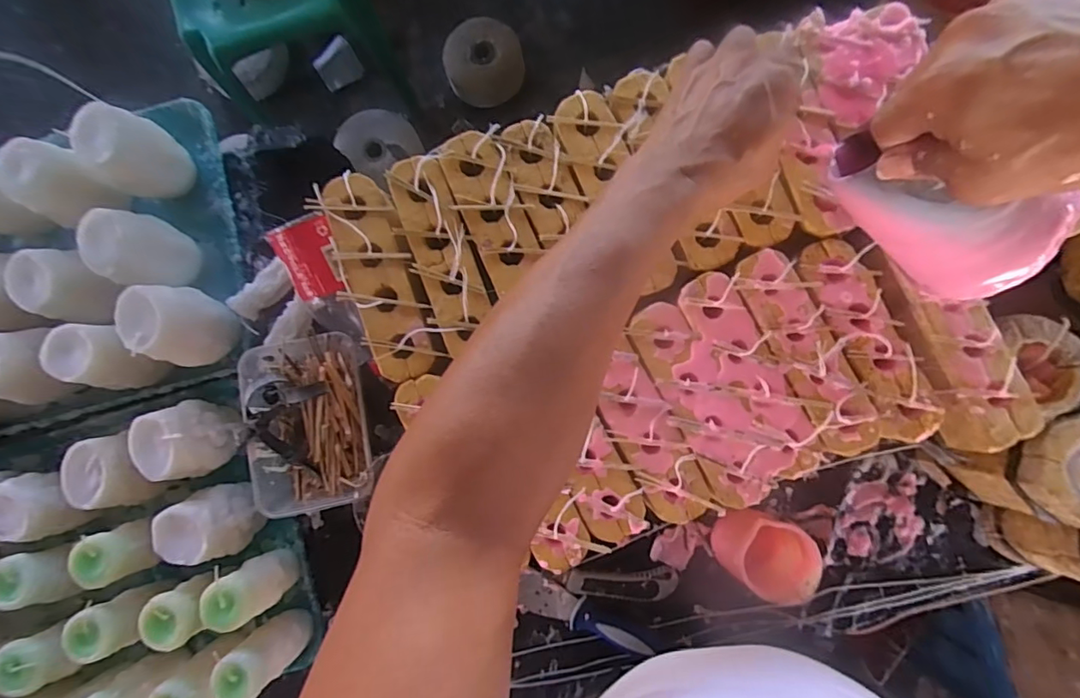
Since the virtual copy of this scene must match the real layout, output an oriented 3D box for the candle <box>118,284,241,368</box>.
[{"bbox_3d":[-0.396,-0.026,0.590,0.065,0.105,0.070,0,87,2],"label":"candle"}]

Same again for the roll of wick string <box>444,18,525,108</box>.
[{"bbox_3d":[-0.142,-0.738,1.392,0.198,0.118,0.185,0,87,2],"label":"roll of wick string"}]

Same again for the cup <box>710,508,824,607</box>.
[{"bbox_3d":[0.230,0.206,0.548,0.075,0.090,0.070,0,87,2],"label":"cup"}]

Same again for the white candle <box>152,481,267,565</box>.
[{"bbox_3d":[-0.365,0.191,0.587,0.069,0.089,0.066,1,87,2],"label":"white candle"}]

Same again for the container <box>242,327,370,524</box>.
[{"bbox_3d":[-0.238,0.079,0.554,0.118,0.050,0.183,-8,86,2],"label":"container"}]

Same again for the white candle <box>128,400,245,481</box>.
[{"bbox_3d":[-0.392,0.101,0.598,0.064,0.101,0.078,18,88,3],"label":"white candle"}]

